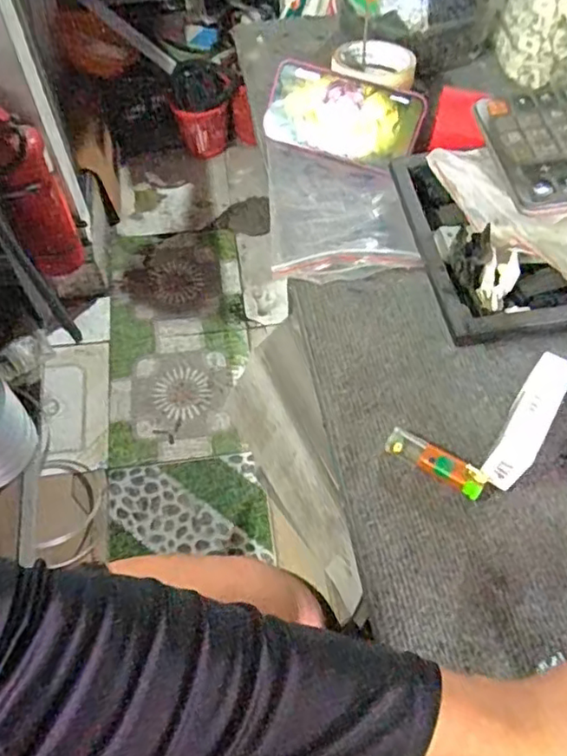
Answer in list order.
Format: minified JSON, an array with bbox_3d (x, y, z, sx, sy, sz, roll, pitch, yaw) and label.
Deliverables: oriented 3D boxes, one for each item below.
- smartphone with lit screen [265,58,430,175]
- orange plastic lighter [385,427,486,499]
[{"bbox_3d":[0.060,-0.268,0.618,0.159,0.013,0.079,25,107,16],"label":"smartphone with lit screen"},{"bbox_3d":[0.114,0.065,0.454,0.075,0.017,0.021,28,65,17],"label":"orange plastic lighter"}]

